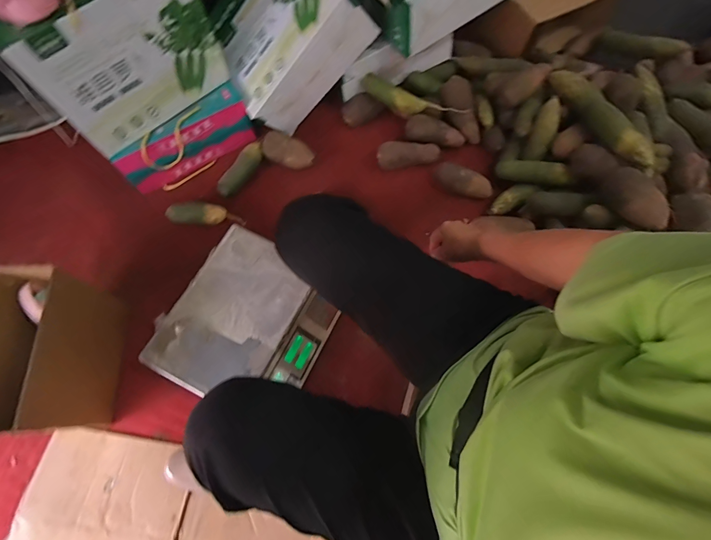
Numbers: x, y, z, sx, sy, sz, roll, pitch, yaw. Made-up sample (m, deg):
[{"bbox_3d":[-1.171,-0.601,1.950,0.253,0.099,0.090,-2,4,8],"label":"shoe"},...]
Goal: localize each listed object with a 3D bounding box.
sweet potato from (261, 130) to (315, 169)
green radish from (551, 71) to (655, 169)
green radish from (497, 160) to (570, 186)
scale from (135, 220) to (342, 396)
[{"bbox_3d":[-0.182,-0.317,0.946,0.133,0.063,0.073,23,86,-15],"label":"sweet potato"},{"bbox_3d":[0.574,-0.357,0.818,0.075,0.070,0.334,-14,58,-5],"label":"green radish"},{"bbox_3d":[0.453,-0.247,0.888,0.178,0.049,0.058,17,73,23],"label":"green radish"},{"bbox_3d":[-0.215,0.110,0.741,0.291,0.096,0.315,26,74,7],"label":"scale"}]

